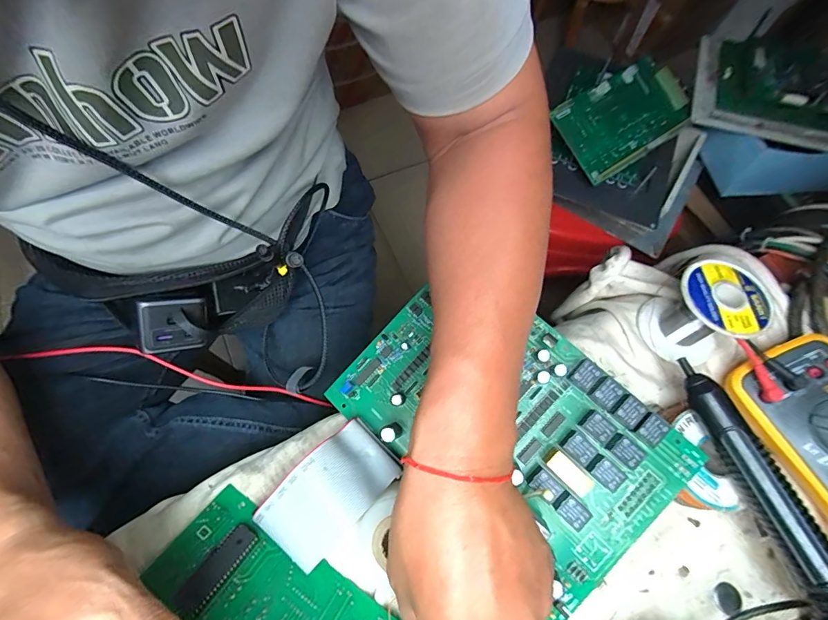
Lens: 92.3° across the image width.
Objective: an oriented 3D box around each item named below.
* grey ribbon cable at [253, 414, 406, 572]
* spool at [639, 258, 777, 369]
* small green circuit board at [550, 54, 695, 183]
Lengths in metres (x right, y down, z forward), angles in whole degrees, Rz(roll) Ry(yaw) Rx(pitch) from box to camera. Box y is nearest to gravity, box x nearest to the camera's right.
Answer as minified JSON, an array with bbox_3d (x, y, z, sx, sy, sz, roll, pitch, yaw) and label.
[{"bbox_3d":[-0.056,0.122,0.267,0.051,0.035,0.087,42,73,14],"label":"grey ribbon cable"},{"bbox_3d":[0.229,0.003,0.320,0.057,0.067,0.063,-14,69,-6],"label":"spool"},{"bbox_3d":[0.295,-0.274,0.566,0.194,0.023,0.119,-33,83,-1],"label":"small green circuit board"}]

